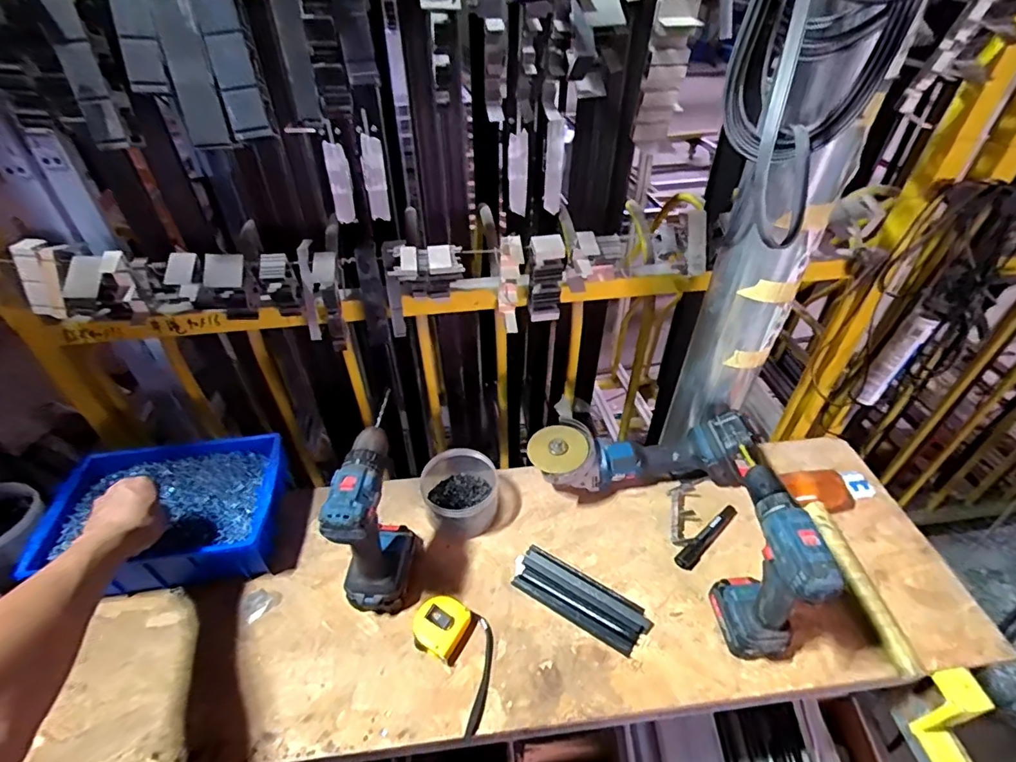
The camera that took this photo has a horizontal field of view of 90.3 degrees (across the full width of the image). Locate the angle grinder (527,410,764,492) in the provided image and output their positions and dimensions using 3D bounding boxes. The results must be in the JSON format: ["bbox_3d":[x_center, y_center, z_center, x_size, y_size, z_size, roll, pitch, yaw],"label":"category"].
[{"bbox_3d":[0.212,0.115,0.800,0.353,0.108,0.104,-2,42,-4],"label":"angle grinder"}]

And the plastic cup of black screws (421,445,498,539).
[{"bbox_3d":[-0.074,0.169,0.780,0.108,0.071,0.125,-5,43,-7],"label":"plastic cup of black screws"}]

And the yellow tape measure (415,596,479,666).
[{"bbox_3d":[-0.085,0.316,0.652,0.072,0.031,0.066,22,46,21],"label":"yellow tape measure"}]

